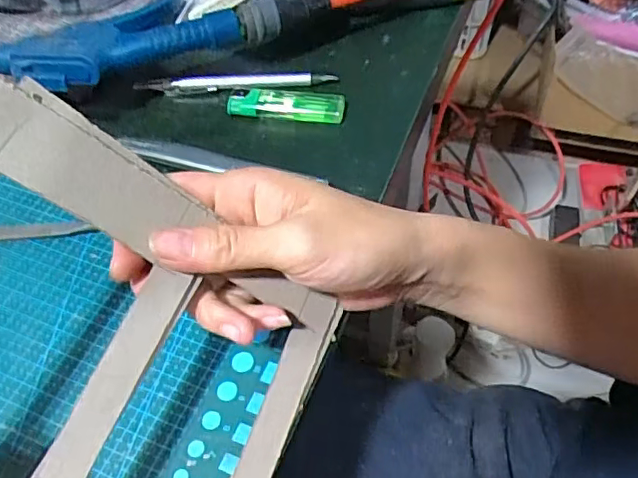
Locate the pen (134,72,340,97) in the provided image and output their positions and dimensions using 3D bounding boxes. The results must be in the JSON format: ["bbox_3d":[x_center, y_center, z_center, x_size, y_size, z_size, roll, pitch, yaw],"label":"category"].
[{"bbox_3d":[-0.060,-0.111,0.408,0.140,0.004,0.014,-2,53,2],"label":"pen"}]

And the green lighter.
[{"bbox_3d":[-0.022,-0.091,0.391,0.078,0.010,0.022,4,54,7],"label":"green lighter"}]

